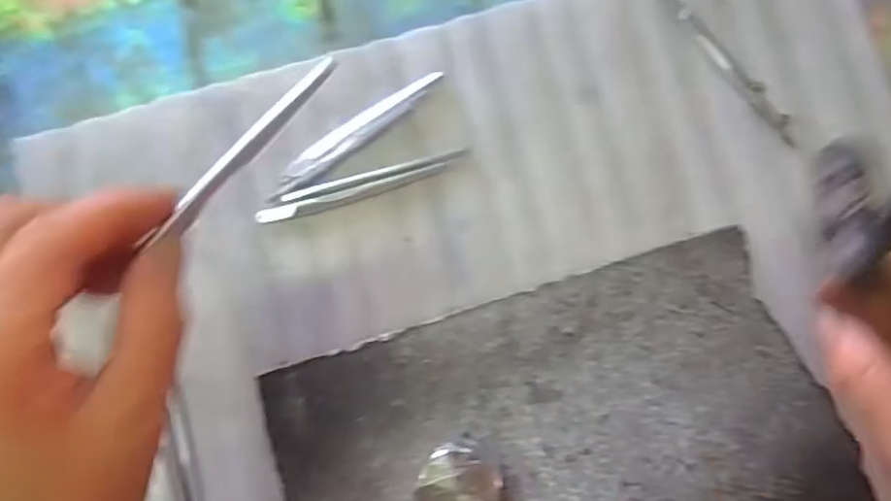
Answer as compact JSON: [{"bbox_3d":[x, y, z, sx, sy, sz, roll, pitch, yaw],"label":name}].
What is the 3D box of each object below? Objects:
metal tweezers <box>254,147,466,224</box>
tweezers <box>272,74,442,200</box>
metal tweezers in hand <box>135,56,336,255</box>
[{"bbox_3d":[-0.045,-0.037,0.364,0.115,0.006,0.013,-18,83,0],"label":"metal tweezers"},{"bbox_3d":[-0.049,-0.062,0.364,0.111,0.004,0.016,-35,83,-2],"label":"tweezers"},{"bbox_3d":[-0.068,-0.034,0.228,0.007,0.009,0.088,38,74,6],"label":"metal tweezers in hand"}]

